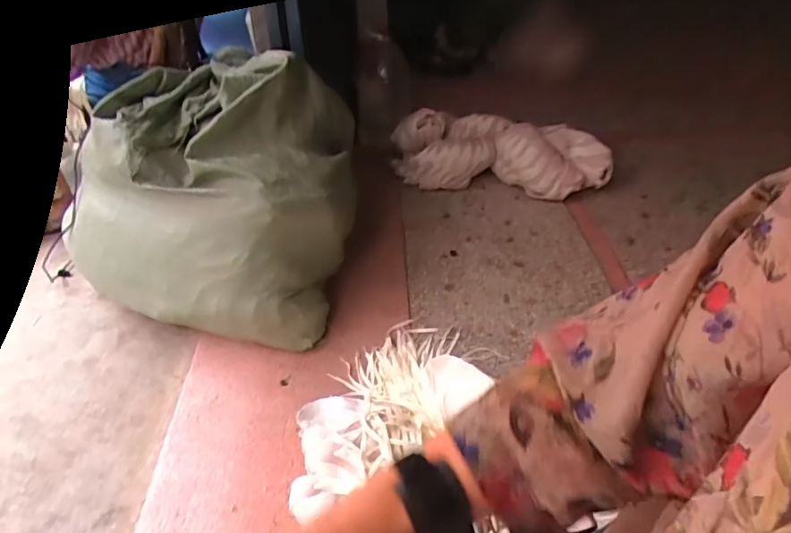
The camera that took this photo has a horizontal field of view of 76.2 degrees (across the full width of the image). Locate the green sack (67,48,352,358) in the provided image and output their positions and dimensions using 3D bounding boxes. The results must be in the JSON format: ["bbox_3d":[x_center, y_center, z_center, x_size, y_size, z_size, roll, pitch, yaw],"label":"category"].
[{"bbox_3d":[-0.421,-0.178,1.165,0.624,0.455,0.510,5,41,8],"label":"green sack"}]

